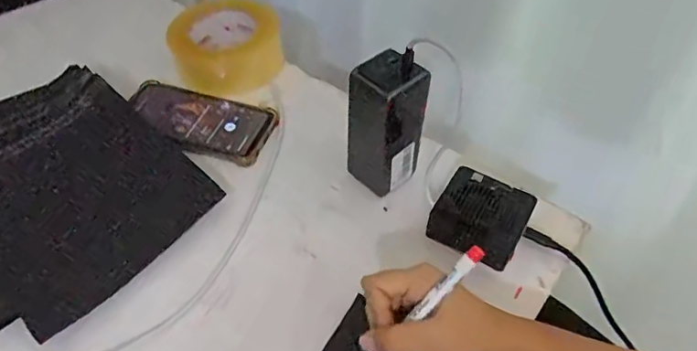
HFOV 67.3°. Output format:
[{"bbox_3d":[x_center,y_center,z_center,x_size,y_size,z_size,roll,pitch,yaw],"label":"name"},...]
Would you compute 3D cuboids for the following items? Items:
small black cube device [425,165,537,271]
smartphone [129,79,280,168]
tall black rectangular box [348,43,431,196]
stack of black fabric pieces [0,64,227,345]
[{"bbox_3d":[0.119,0.036,0.472,0.076,0.037,0.065,26,52,18],"label":"small black cube device"},{"bbox_3d":[-0.160,-0.061,0.556,0.159,0.010,0.083,16,50,10],"label":"smartphone"},{"bbox_3d":[0.033,-0.044,0.466,0.058,0.136,0.053,-28,56,-25],"label":"tall black rectangular box"},{"bbox_3d":[-0.281,0.000,0.494,0.272,0.022,0.207,37,56,25],"label":"stack of black fabric pieces"}]

